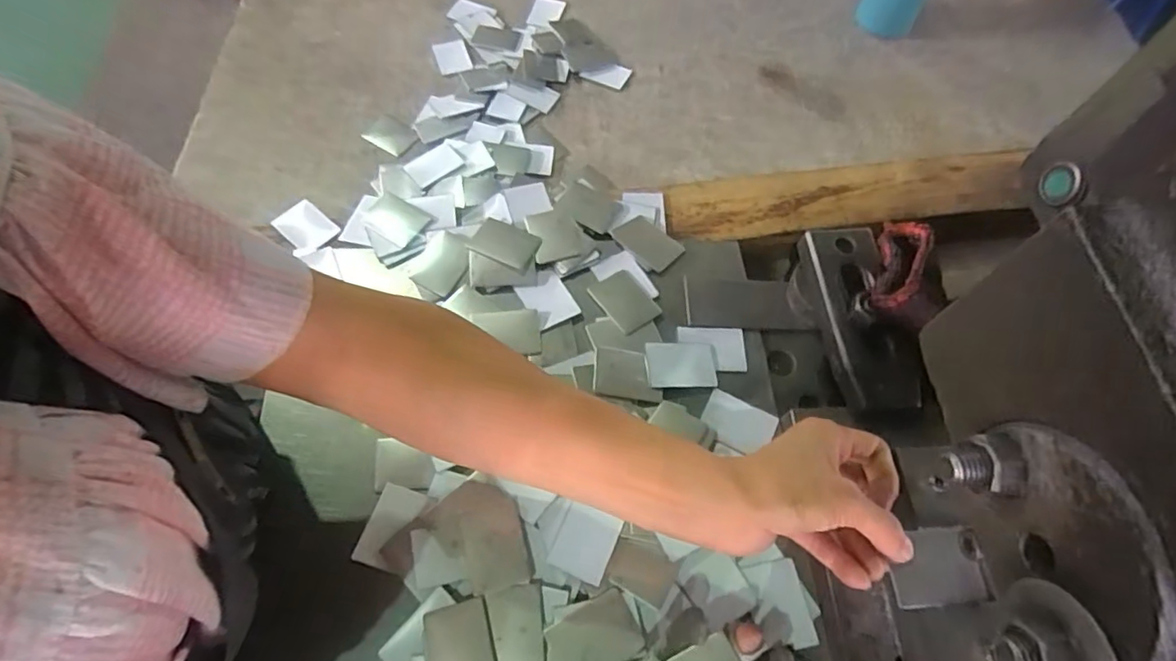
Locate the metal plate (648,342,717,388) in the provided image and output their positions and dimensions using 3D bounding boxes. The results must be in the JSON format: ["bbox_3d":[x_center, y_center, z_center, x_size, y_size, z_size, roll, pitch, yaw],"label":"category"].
[{"bbox_3d":[0.065,0.025,0.415,0.049,0.004,0.034,3,61,-10],"label":"metal plate"}]

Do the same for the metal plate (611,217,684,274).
[{"bbox_3d":[0.047,-0.070,0.469,0.035,0.004,0.051,-40,71,-21],"label":"metal plate"}]

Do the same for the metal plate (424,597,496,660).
[{"bbox_3d":[-0.070,0.178,0.328,0.034,0.004,0.048,-14,64,-10],"label":"metal plate"}]

